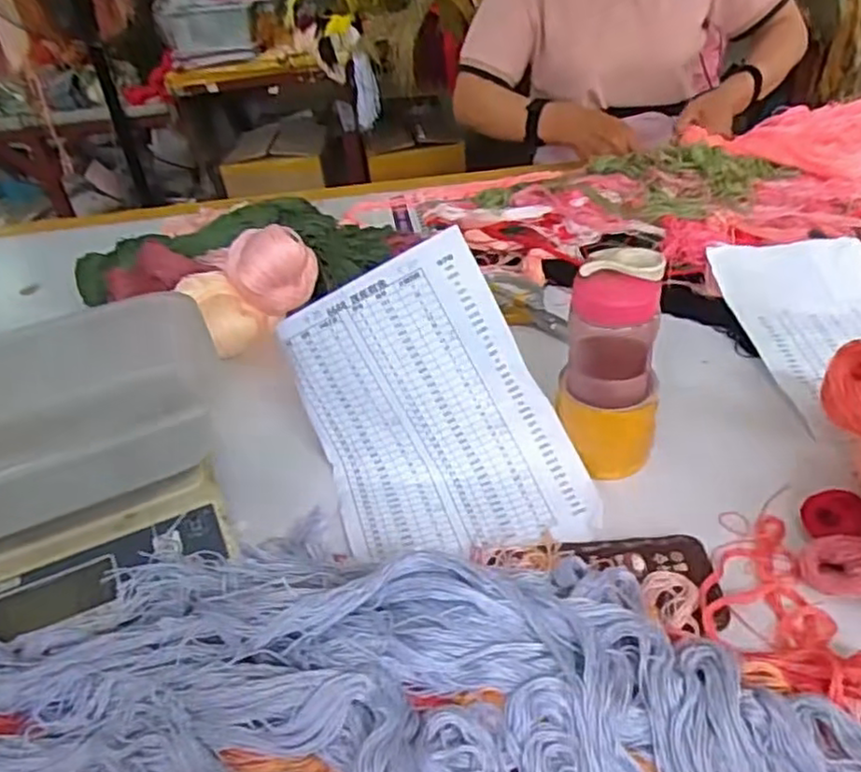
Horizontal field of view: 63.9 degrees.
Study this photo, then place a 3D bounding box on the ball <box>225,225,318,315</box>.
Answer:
[{"bbox_3d":[-0.169,-0.128,0.746,0.093,0.098,0.085,-4,39,3],"label":"ball"}]

